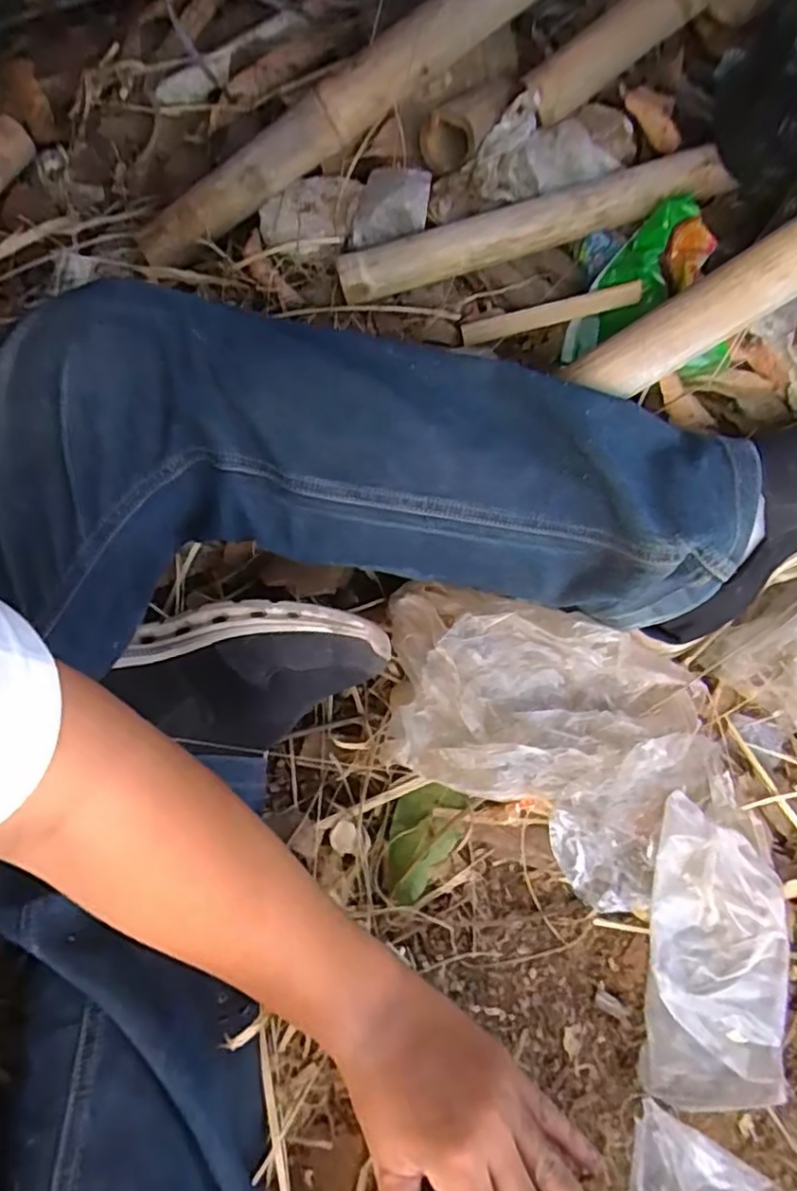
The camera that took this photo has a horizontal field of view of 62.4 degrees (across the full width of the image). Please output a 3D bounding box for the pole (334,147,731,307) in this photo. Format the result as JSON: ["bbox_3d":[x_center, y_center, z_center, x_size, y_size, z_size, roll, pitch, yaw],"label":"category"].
[{"bbox_3d":[0.116,-0.306,0.553,0.340,0.043,0.038,-17,71,-6],"label":"pole"}]

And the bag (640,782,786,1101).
[{"bbox_3d":[0.195,0.216,0.401,0.077,0.021,0.162,9,70,3],"label":"bag"}]

